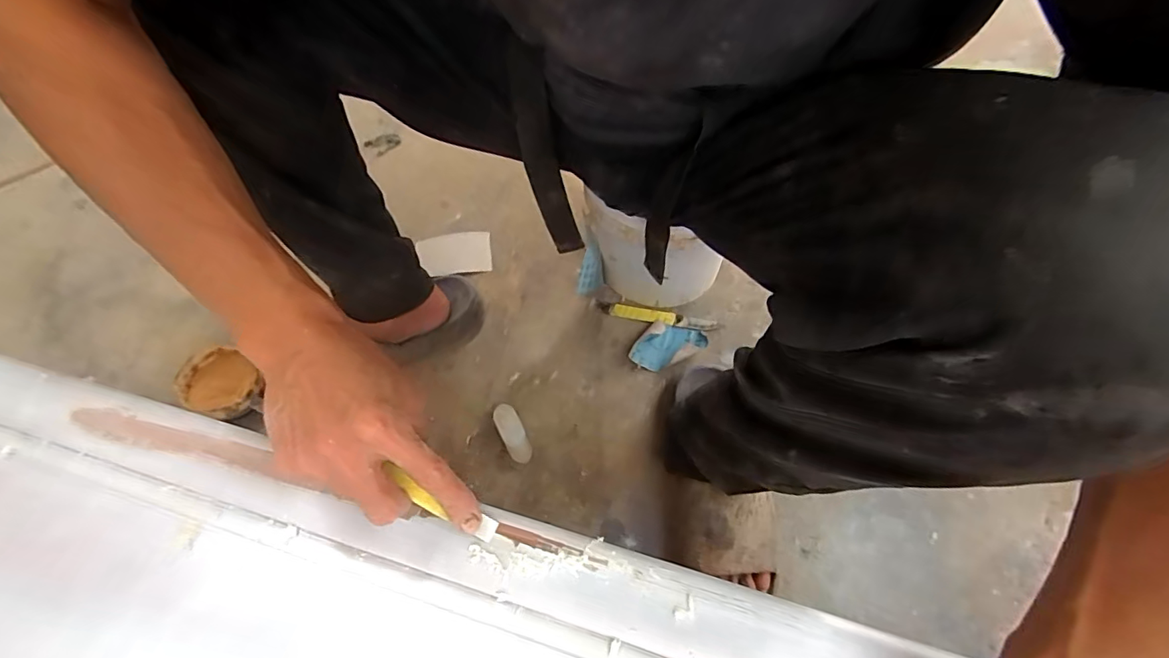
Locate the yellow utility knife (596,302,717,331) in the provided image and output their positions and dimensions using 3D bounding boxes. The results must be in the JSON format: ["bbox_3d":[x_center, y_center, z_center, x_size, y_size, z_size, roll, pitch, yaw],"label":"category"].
[{"bbox_3d":[0.094,-0.017,0.690,0.154,0.008,0.023,11,61,10],"label":"yellow utility knife"}]

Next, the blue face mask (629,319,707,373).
[{"bbox_3d":[0.102,0.016,0.655,0.095,0.023,0.051,-22,61,-9],"label":"blue face mask"}]

